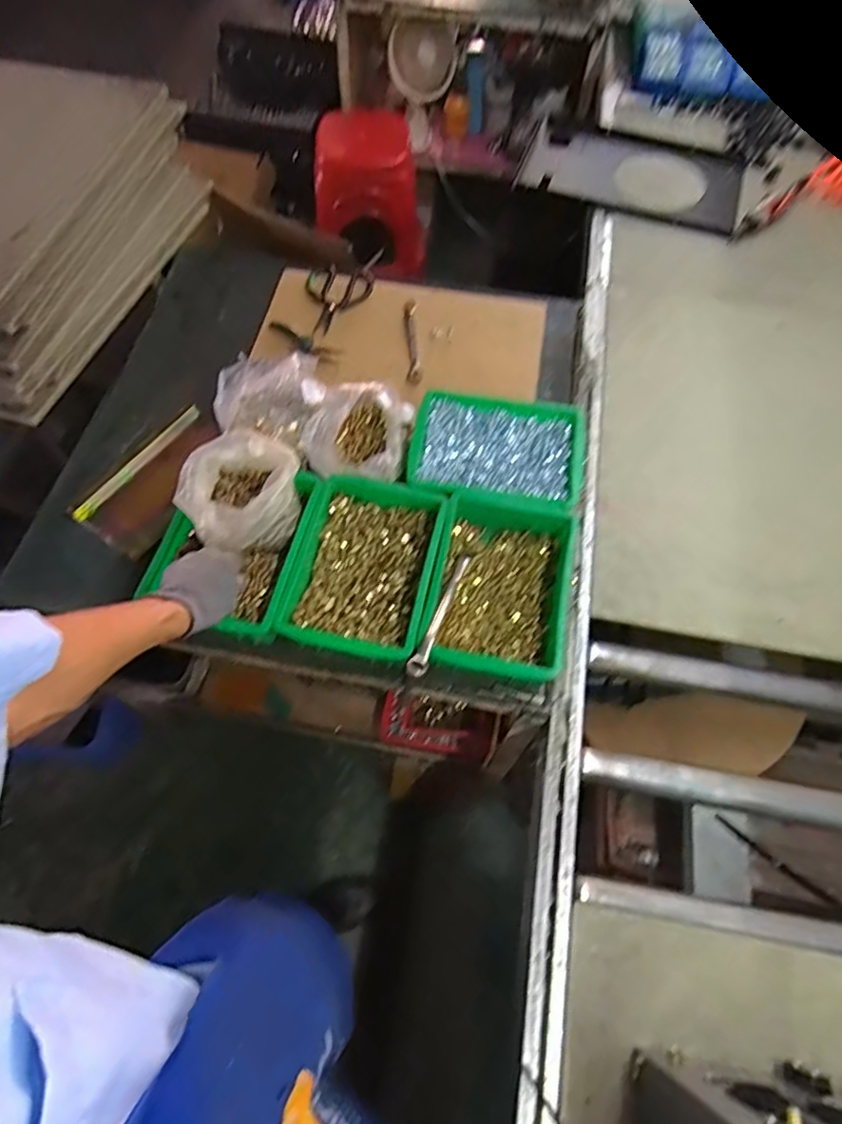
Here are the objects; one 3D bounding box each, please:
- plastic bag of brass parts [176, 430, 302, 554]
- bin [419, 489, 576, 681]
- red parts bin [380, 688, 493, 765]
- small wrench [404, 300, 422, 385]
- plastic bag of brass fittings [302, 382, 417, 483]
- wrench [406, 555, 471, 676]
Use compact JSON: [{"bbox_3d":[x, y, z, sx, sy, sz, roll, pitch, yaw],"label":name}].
[{"bbox_3d":[-0.238,-0.089,0.794,0.138,0.084,0.148,23,63,15],"label":"plastic bag of brass parts"},{"bbox_3d":[0.106,0.036,0.807,0.172,0.090,0.229,11,62,7],"label":"bin"},{"bbox_3d":[0.026,0.303,1.078,0.208,0.073,0.095,13,61,9],"label":"red parts bin"},{"bbox_3d":[-0.014,-0.388,1.036,0.023,0.006,0.182,-2,67,-1],"label":"small wrench"},{"bbox_3d":[-0.086,-0.189,0.890,0.139,0.079,0.170,14,61,10],"label":"plastic bag of brass fittings"},{"bbox_3d":[0.028,0.062,0.775,0.022,0.025,0.212,18,42,10],"label":"wrench"}]

